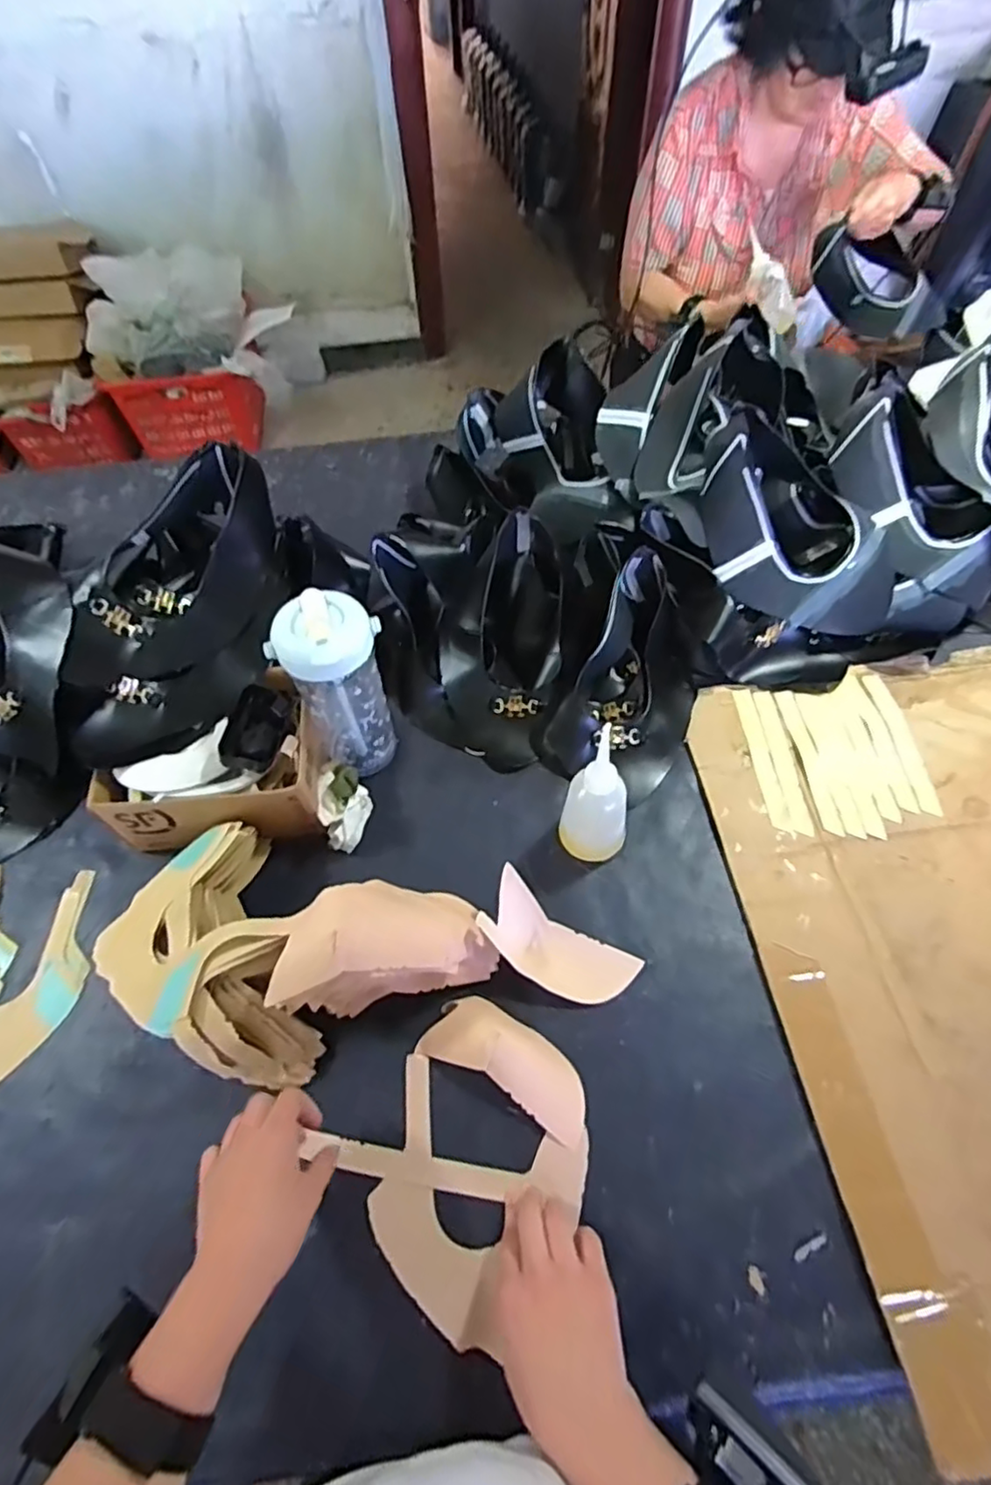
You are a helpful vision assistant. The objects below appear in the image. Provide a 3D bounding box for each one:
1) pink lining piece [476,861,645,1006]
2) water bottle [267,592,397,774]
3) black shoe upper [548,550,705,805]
[{"bbox_3d":[0.057,0.184,0.574,0.144,0.052,0.071,24,60,19],"label":"pink lining piece"},{"bbox_3d":[-0.154,-0.050,0.648,0.076,0.206,0.085,31,63,22],"label":"water bottle"},{"bbox_3d":[0.165,-0.078,0.713,0.136,0.115,0.256,24,60,19],"label":"black shoe upper"}]

